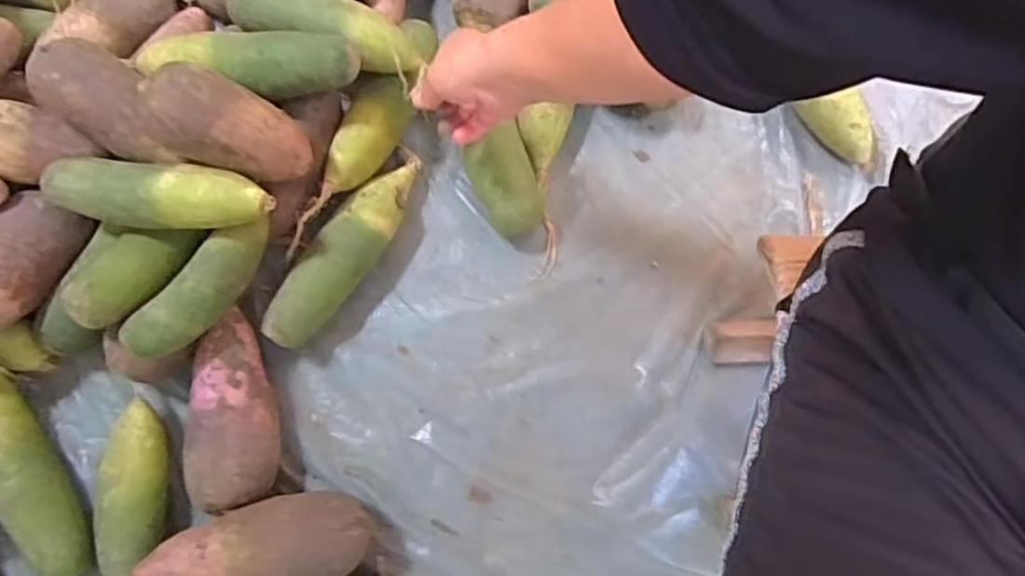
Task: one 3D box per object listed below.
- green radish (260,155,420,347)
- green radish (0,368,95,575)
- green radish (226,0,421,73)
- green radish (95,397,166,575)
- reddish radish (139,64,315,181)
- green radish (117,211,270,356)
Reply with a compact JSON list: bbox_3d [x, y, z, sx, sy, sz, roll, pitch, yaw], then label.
[{"bbox_3d":[-0.154,-0.033,0.644,0.051,0.058,0.209,35,80,6],"label":"green radish"},{"bbox_3d":[-0.426,0.162,0.601,0.052,0.054,0.206,-34,81,-7],"label":"green radish"},{"bbox_3d":[-0.174,-0.238,0.619,0.189,0.057,0.064,22,79,4],"label":"green radish"},{"bbox_3d":[-0.327,0.180,0.599,0.050,0.056,0.157,-9,79,-2],"label":"green radish"},{"bbox_3d":[-0.238,-0.134,0.574,0.131,0.064,0.066,17,100,-36],"label":"reddish radish"},{"bbox_3d":[-0.259,-0.001,0.583,0.047,0.055,0.149,35,80,6],"label":"green radish"}]

